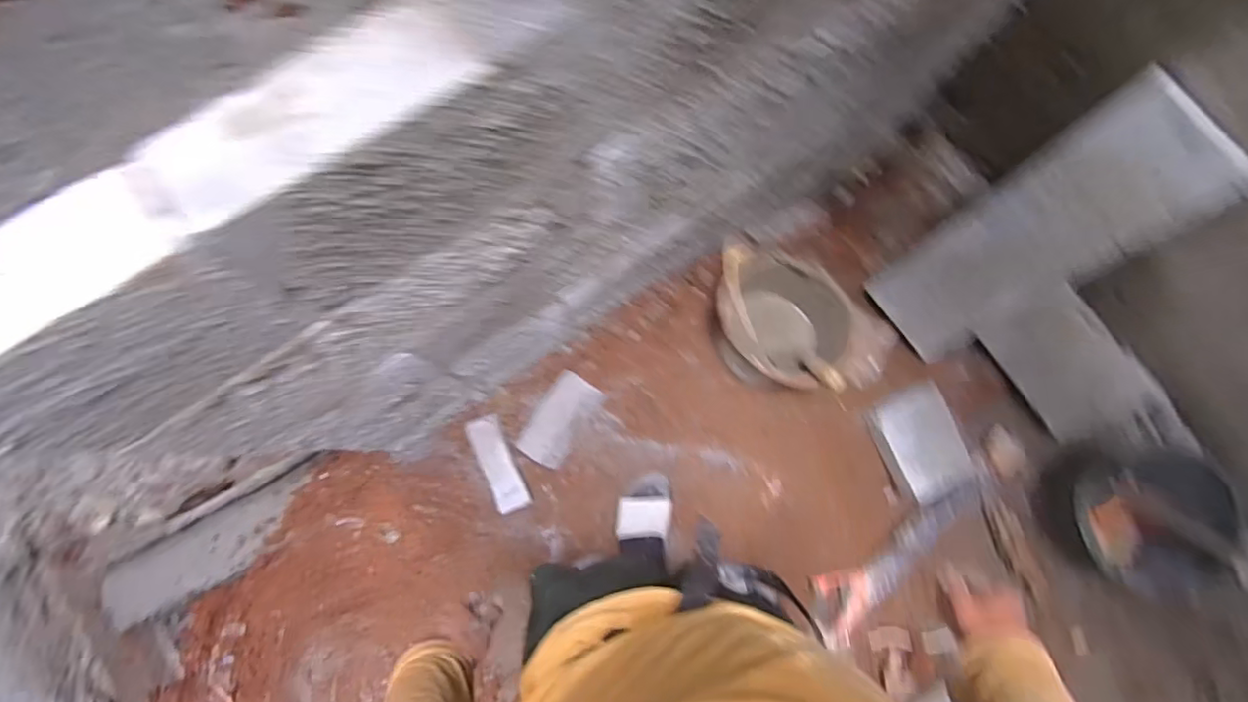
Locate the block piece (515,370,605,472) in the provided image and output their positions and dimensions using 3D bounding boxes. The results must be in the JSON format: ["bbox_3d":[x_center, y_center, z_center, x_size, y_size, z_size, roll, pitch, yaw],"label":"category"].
[{"bbox_3d":[-0.137,0.148,1.278,0.102,0.068,0.200,32,82,4],"label":"block piece"}]

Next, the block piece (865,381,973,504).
[{"bbox_3d":[0.660,0.207,1.300,0.167,0.040,0.238,-24,82,-5],"label":"block piece"}]

